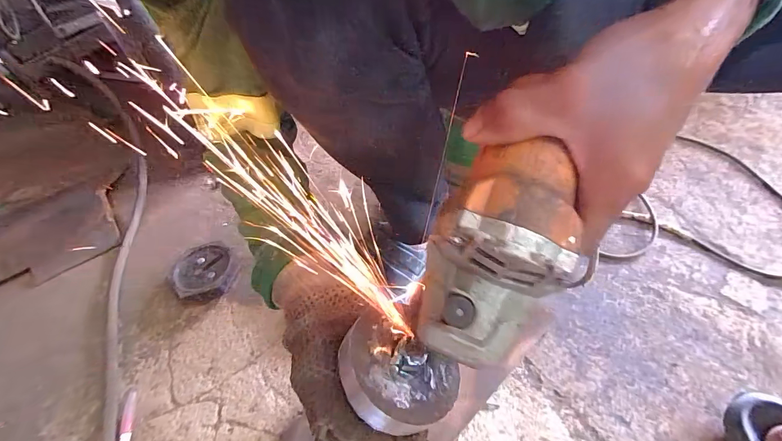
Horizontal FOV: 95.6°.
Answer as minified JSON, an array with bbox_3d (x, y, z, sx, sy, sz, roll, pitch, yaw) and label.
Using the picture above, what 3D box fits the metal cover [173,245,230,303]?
[{"bbox_3d":[-0.302,0.083,0.574,0.101,0.027,0.098,35,62,30],"label":"metal cover"}]

